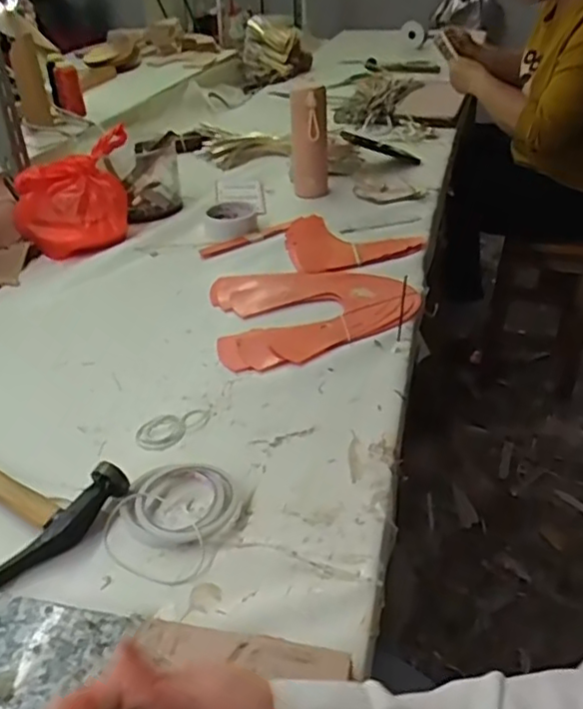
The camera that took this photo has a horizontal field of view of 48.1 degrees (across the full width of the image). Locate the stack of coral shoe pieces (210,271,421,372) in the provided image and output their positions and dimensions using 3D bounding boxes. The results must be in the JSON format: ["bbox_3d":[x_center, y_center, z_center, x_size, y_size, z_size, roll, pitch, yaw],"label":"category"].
[{"bbox_3d":[0.033,-0.060,0.859,0.261,0.014,0.234,-9,33,-5],"label":"stack of coral shoe pieces"}]

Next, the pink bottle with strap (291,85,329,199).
[{"bbox_3d":[0.034,-0.392,1.198,0.070,0.183,0.073,-2,34,1],"label":"pink bottle with strap"}]

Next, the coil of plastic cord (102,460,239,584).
[{"bbox_3d":[-0.106,0.138,0.572,0.098,0.015,0.123,11,36,17],"label":"coil of plastic cord"}]

